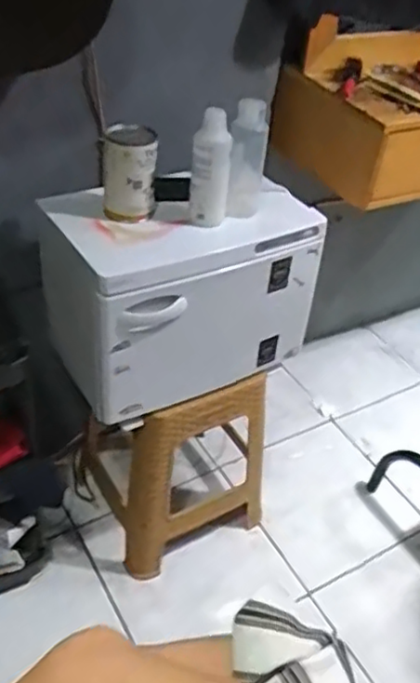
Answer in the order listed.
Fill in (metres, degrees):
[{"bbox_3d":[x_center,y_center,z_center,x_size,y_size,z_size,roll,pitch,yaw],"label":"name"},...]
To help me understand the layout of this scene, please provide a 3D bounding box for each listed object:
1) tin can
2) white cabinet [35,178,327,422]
[{"bbox_3d":[-0.138,-0.294,1.121,0.091,0.136,0.109,-2,42,-8],"label":"tin can"},{"bbox_3d":[-0.068,-0.122,1.267,0.471,0.313,0.332,-16,46,-25],"label":"white cabinet"}]

